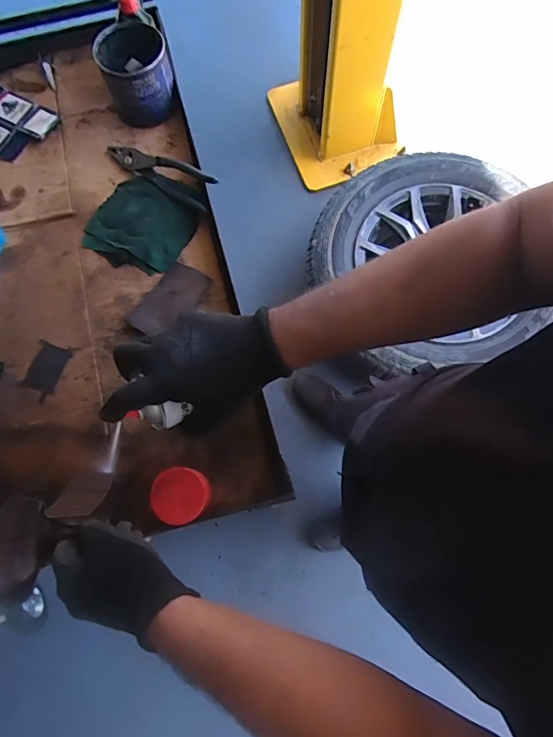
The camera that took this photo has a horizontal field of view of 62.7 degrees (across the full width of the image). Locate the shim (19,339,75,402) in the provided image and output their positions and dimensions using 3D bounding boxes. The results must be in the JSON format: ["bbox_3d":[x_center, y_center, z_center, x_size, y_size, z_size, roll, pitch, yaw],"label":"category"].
[{"bbox_3d":[-0.314,0.001,0.619,0.048,0.004,0.077,21,80,5],"label":"shim"}]

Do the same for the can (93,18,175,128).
[{"bbox_3d":[-0.209,-0.444,0.682,0.097,0.098,0.111,-21,74,-4],"label":"can"}]

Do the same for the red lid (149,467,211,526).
[{"bbox_3d":[-0.113,0.152,0.545,0.062,0.045,0.062,0,74,2],"label":"red lid"}]

